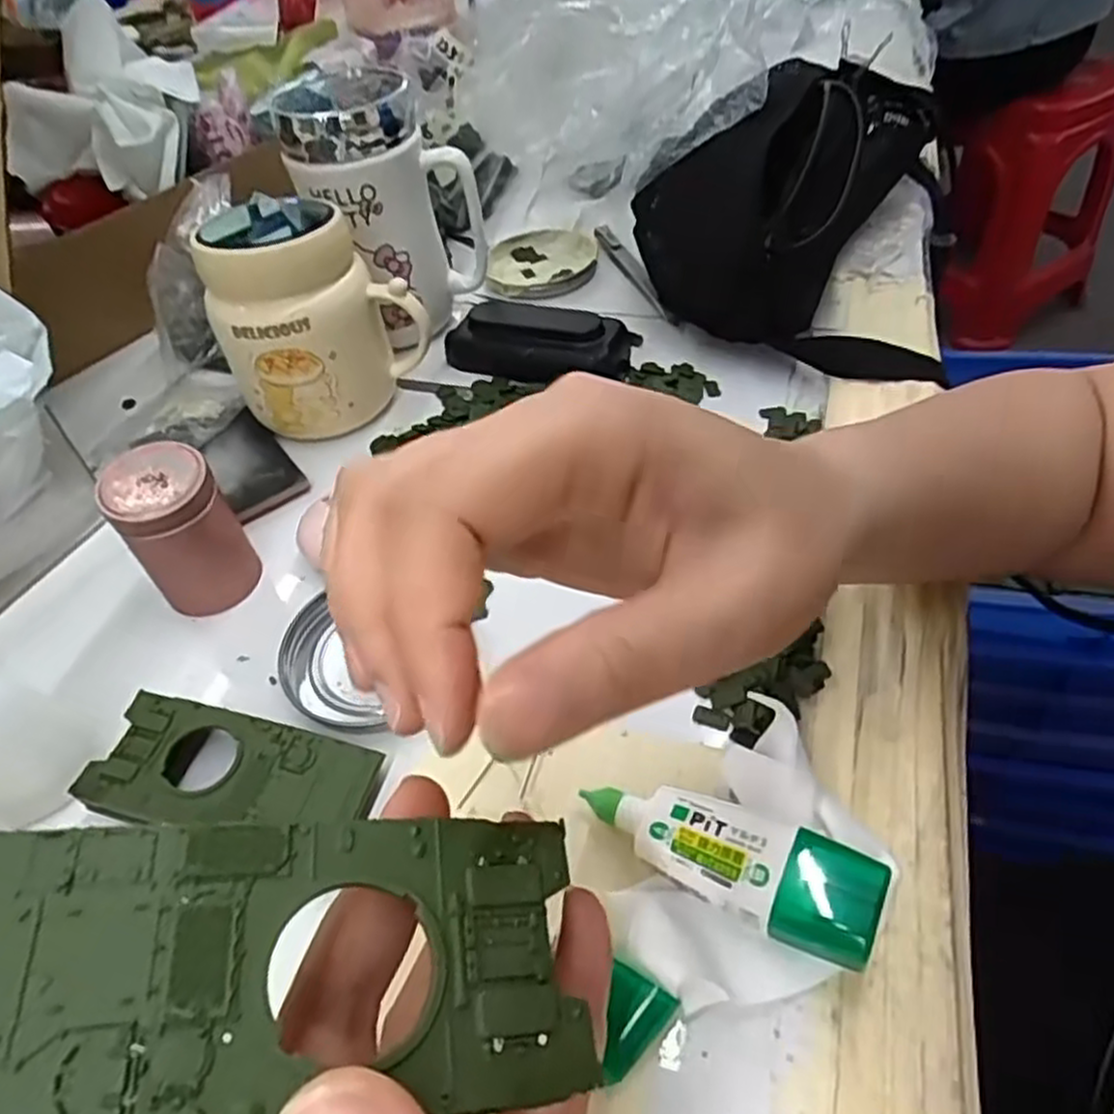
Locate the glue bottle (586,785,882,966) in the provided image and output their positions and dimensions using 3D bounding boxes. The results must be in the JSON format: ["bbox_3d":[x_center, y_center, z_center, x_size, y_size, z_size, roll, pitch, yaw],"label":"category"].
[{"bbox_3d":[0.054,0.098,0.249,0.091,0.028,0.032,19,53,22],"label":"glue bottle"}]

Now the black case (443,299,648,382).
[{"bbox_3d":[-0.013,-0.127,0.456,0.112,0.032,0.039,3,49,9],"label":"black case"}]

